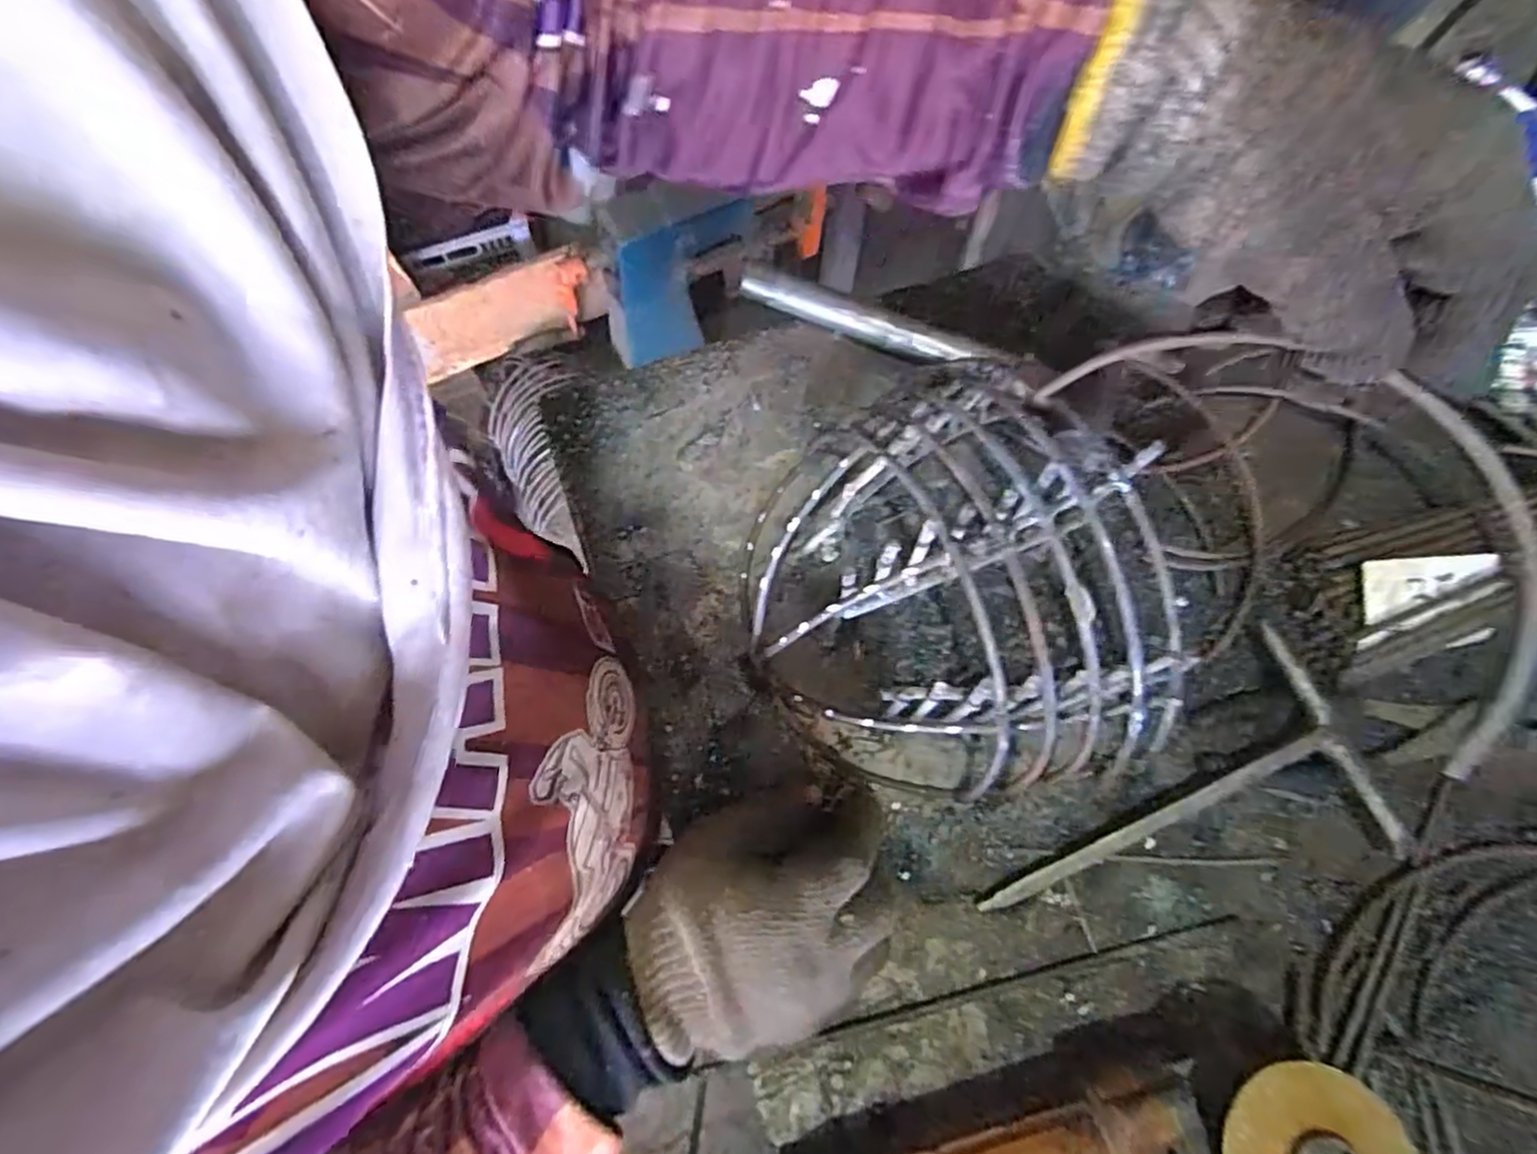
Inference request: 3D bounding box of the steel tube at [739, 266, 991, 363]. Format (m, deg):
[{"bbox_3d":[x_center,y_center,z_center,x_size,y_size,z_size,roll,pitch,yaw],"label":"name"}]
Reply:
[{"bbox_3d":[0.058,-0.163,0.450,0.154,0.021,0.019,20,74,7],"label":"steel tube"}]

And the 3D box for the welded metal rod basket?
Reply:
[{"bbox_3d":[0.084,0.009,0.369,0.190,0.118,0.207,0,72,1],"label":"welded metal rod basket"}]

